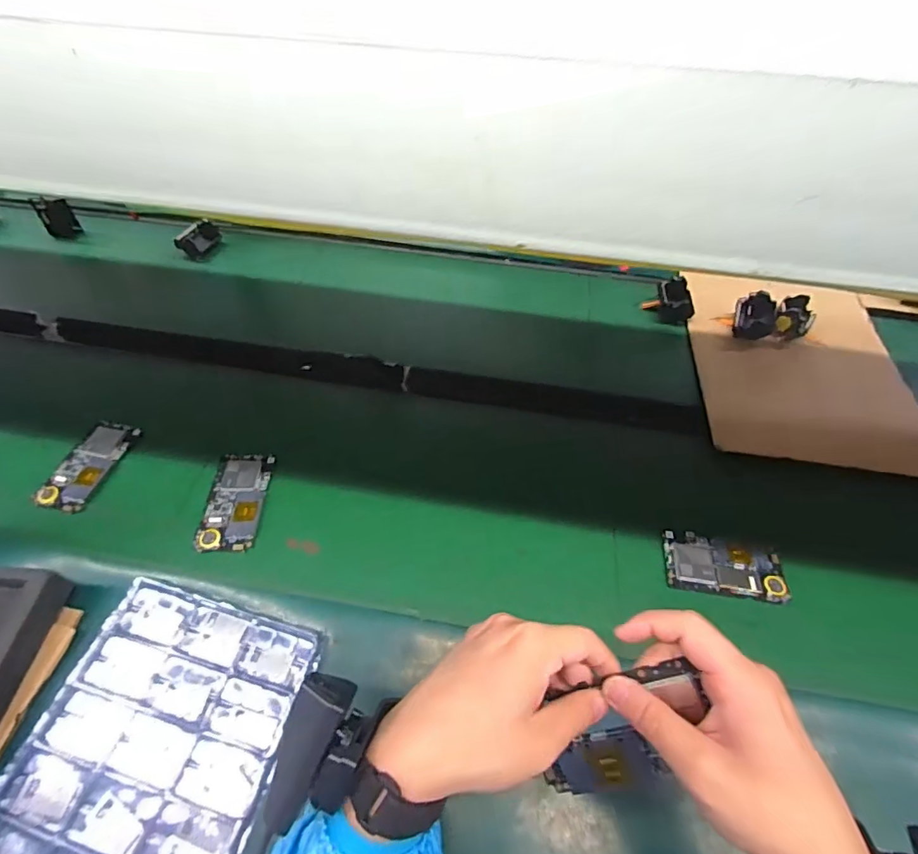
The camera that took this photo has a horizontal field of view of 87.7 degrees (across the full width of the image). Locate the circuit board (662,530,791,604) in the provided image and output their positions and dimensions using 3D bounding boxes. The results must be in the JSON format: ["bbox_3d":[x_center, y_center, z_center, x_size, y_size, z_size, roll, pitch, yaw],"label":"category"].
[{"bbox_3d":[0.287,0.148,0.518,0.121,0.007,0.066,7,50,7],"label":"circuit board"}]

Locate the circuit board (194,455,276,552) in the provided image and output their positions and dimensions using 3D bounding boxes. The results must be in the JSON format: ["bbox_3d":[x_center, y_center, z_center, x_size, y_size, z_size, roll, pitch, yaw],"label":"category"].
[{"bbox_3d":[-0.259,0.084,0.554,0.064,0.008,0.121,-1,50,1],"label":"circuit board"}]

